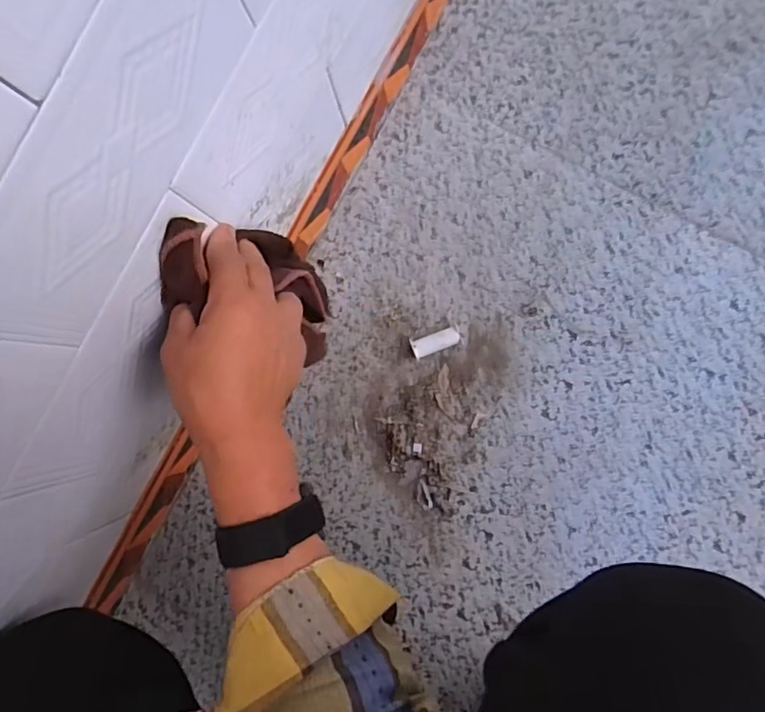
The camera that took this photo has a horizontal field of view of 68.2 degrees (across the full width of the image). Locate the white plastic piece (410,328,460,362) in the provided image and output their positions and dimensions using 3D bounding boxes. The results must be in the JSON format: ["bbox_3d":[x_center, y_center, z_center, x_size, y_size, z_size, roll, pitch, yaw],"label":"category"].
[{"bbox_3d":[0.053,-0.014,0.570,0.048,0.024,0.020,-21,86,5],"label":"white plastic piece"}]

